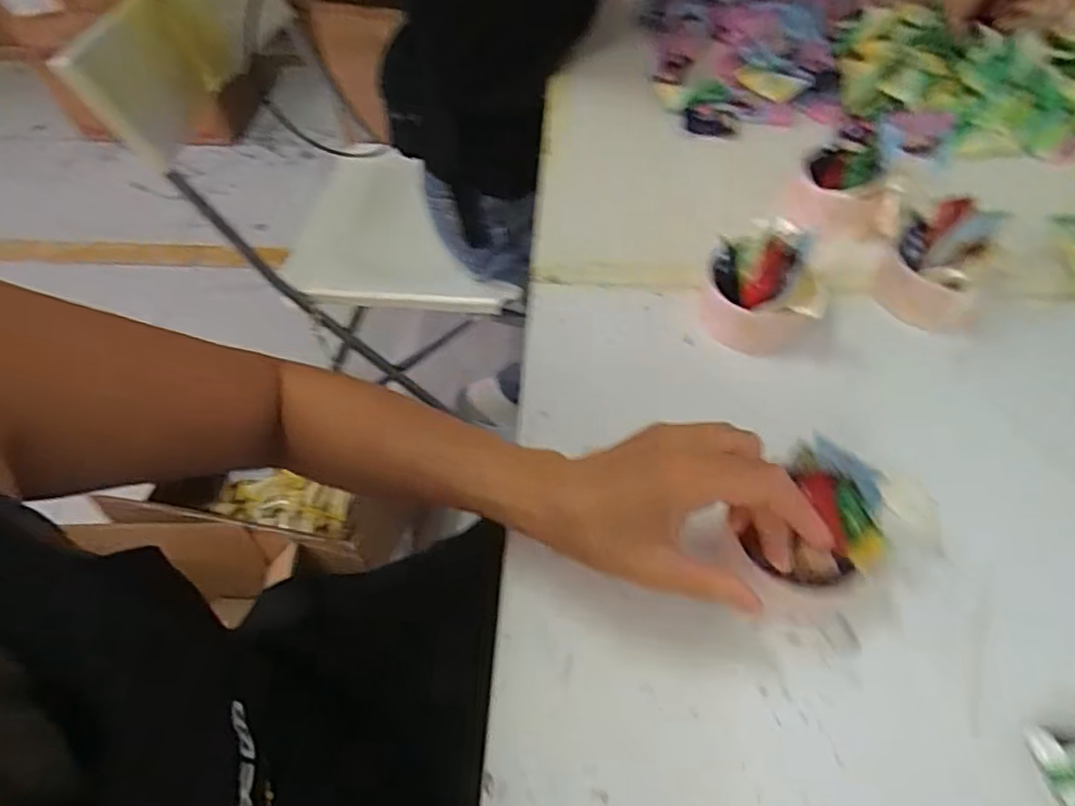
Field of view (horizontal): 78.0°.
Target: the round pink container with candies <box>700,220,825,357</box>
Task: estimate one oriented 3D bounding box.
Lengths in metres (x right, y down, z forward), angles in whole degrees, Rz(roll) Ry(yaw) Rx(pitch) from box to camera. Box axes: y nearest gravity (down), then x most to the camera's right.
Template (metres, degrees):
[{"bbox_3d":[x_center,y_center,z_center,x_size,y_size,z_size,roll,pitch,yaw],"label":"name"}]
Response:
[{"bbox_3d":[0.161,-0.087,0.489,0.074,0.068,0.085,-5,54,1],"label":"round pink container with candies"}]

